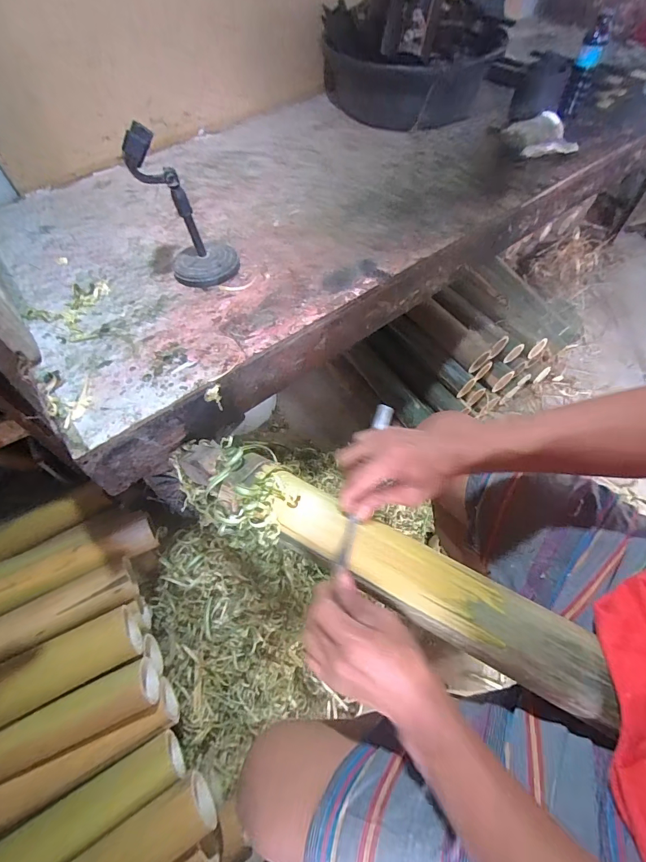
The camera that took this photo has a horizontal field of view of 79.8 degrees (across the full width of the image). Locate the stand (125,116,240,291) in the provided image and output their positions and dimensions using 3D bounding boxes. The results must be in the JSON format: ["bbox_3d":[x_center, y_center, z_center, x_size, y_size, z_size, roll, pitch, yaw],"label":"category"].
[{"bbox_3d":[-0.199,-0.321,0.570,0.116,0.192,0.096,-17,58,-10],"label":"stand"}]

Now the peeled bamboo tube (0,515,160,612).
[{"bbox_3d":[-0.496,0.259,0.654,0.405,0.063,0.073,-26,57,-14],"label":"peeled bamboo tube"}]

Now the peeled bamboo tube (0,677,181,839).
[{"bbox_3d":[-0.430,0.518,0.554,0.426,0.082,0.066,-26,57,-14],"label":"peeled bamboo tube"}]

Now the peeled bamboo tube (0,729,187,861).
[{"bbox_3d":[-0.361,0.555,0.537,0.318,0.068,0.076,-26,57,-14],"label":"peeled bamboo tube"}]

